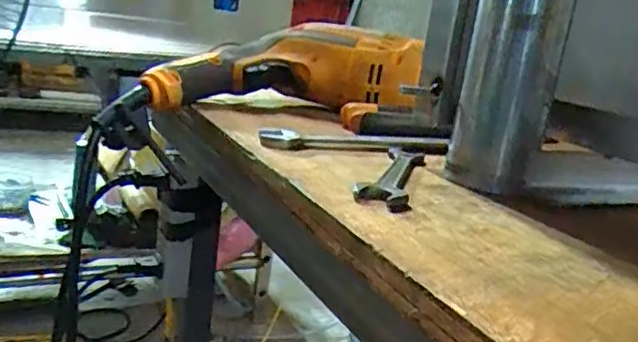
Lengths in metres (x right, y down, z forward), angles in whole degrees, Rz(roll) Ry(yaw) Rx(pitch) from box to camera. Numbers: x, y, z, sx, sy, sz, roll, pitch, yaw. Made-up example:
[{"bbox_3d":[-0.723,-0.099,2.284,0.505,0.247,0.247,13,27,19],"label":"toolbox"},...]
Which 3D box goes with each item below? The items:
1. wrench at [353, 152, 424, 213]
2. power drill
[{"bbox_3d":[0.043,0.001,0.356,0.029,0.006,0.120,11,16,11],"label":"wrench"},{"bbox_3d":[-0.016,-0.086,0.520,0.227,0.071,0.178,11,16,13],"label":"power drill"}]

